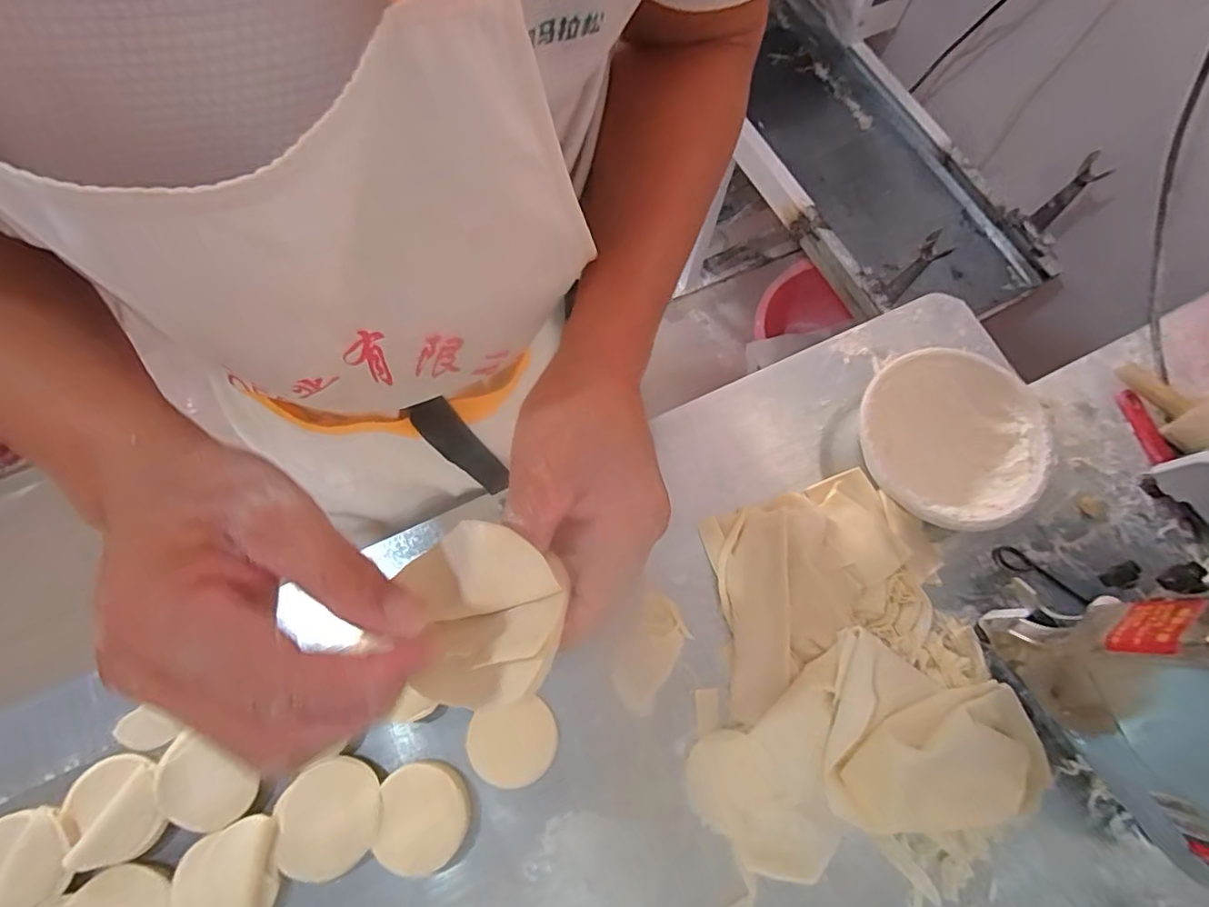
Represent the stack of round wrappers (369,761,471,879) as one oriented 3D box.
[{"bbox_3d":[-0.163,0.329,0.511,0.077,0.017,0.087,-1,73,-2],"label":"stack of round wrappers"}]

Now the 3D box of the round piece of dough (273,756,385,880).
[{"bbox_3d":[-0.247,0.326,0.506,0.092,0.014,0.087,1,73,-2],"label":"round piece of dough"}]

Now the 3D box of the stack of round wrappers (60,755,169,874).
[{"bbox_3d":[-0.438,0.318,0.505,0.081,0.014,0.087,-26,76,-9],"label":"stack of round wrappers"}]

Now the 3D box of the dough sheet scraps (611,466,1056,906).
[{"bbox_3d":[0.204,0.225,0.530,0.331,0.065,0.371,-17,74,-7],"label":"dough sheet scraps"}]

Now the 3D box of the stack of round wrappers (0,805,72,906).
[{"bbox_3d":[-0.515,0.360,0.492,0.099,0.020,0.083,-19,75,-8],"label":"stack of round wrappers"}]

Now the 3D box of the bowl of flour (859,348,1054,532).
[{"bbox_3d":[0.361,-0.014,0.603,0.181,0.061,0.189,1,73,-2],"label":"bowl of flour"}]

